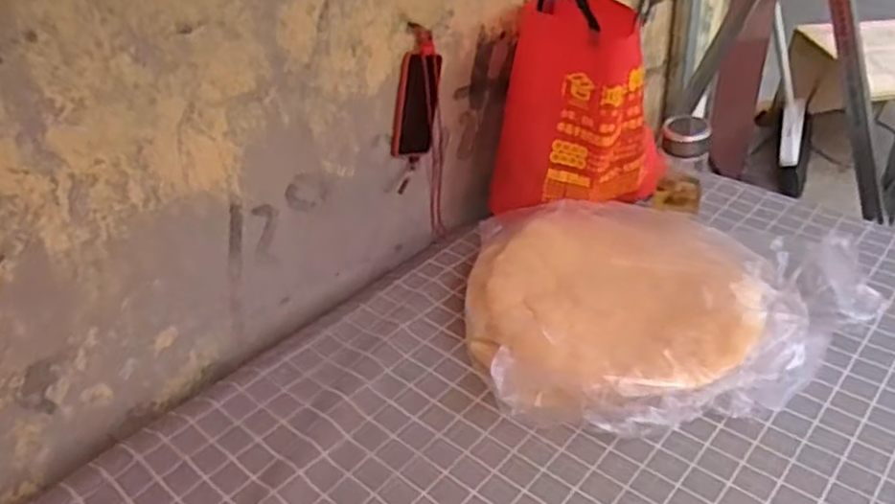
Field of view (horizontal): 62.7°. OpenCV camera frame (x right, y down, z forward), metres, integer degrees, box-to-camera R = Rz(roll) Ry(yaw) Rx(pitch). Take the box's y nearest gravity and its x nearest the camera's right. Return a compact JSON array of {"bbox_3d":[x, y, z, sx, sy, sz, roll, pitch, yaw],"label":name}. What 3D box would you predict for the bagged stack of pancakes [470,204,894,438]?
[{"bbox_3d":[0.276,0.053,0.948,0.497,0.085,0.382,-9,34,-8],"label":"bagged stack of pancakes"}]

